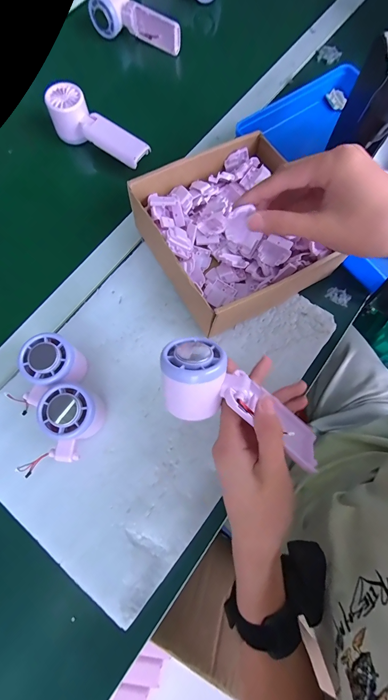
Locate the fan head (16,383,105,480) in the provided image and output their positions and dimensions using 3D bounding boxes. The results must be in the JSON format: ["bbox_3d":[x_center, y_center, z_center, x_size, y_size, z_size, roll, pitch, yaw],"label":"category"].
[{"bbox_3d":[-0.131,0.079,0.317,0.056,0.055,0.081,10,73,4],"label":"fan head"}]

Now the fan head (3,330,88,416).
[{"bbox_3d":[-0.164,0.030,0.332,0.064,0.055,0.090,32,76,10],"label":"fan head"}]

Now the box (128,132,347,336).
[{"bbox_3d":[0.049,-0.149,0.383,0.198,0.064,0.210,-23,74,-7],"label":"box"}]

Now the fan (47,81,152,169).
[{"bbox_3d":[-0.142,-0.327,0.446,0.160,0.047,0.051,32,77,8],"label":"fan"}]

